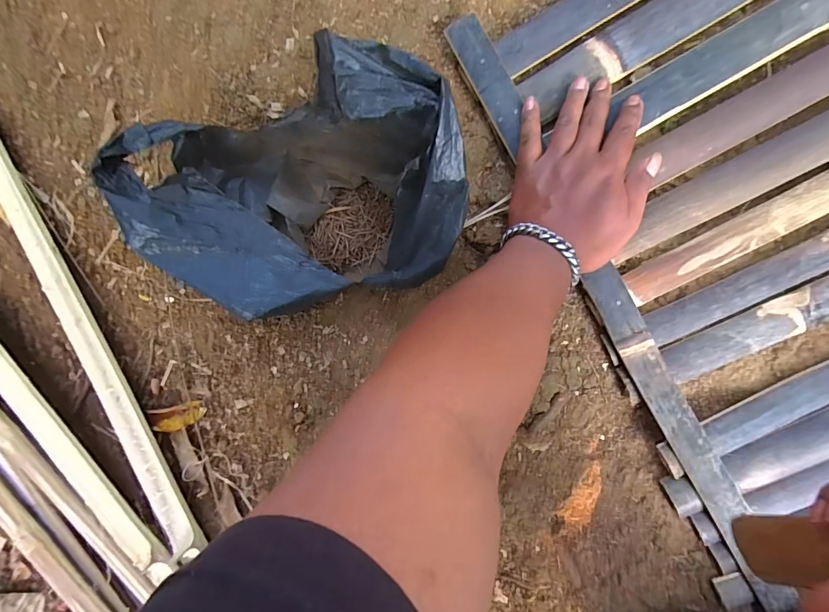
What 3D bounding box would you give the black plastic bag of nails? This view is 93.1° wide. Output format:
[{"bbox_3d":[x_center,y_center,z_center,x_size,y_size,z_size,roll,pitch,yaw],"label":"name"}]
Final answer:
[{"bbox_3d":[-0.101,-0.083,0.334,0.281,0.152,0.163,-4,94,7],"label":"black plastic bag of nails"}]

